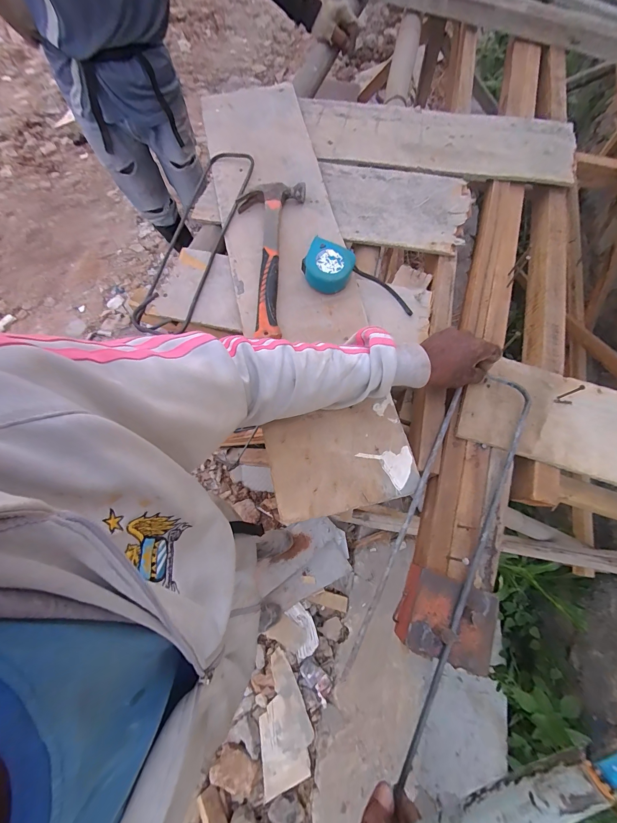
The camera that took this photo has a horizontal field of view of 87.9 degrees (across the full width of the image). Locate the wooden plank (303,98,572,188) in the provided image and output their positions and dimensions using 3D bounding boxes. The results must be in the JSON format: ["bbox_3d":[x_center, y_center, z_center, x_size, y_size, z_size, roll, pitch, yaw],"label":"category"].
[{"bbox_3d":[0.261,-0.573,0.674,0.547,0.030,0.205,9,70,3],"label":"wooden plank"}]

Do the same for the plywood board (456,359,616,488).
[{"bbox_3d":[0.414,0.023,0.468,0.362,0.017,0.150,17,71,6],"label":"plywood board"}]

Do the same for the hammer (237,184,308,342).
[{"bbox_3d":[-0.083,-0.267,0.555,0.117,0.033,0.338,6,70,2],"label":"hammer"}]

